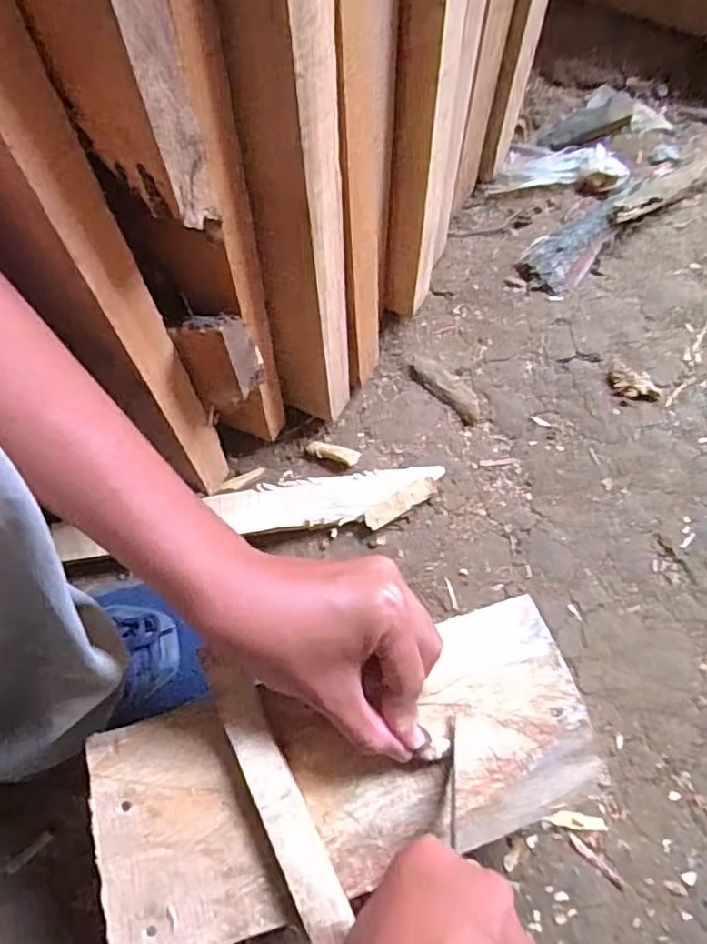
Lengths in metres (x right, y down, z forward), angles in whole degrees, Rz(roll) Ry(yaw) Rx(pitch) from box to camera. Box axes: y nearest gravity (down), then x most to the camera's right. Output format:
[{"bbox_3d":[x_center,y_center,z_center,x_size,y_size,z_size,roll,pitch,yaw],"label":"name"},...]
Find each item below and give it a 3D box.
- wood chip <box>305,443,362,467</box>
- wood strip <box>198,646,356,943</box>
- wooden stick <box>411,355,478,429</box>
[{"bbox_3d":[-0.018,-0.017,0.530,0.047,0.007,0.014,16,72,5],"label":"wood chip"},{"bbox_3d":[-0.042,0.166,0.317,0.022,0.018,0.154,-26,73,-9],"label":"wood strip"},{"bbox_3d":[0.086,-0.078,0.550,0.028,0.008,0.083,-41,76,-13],"label":"wooden stick"}]

